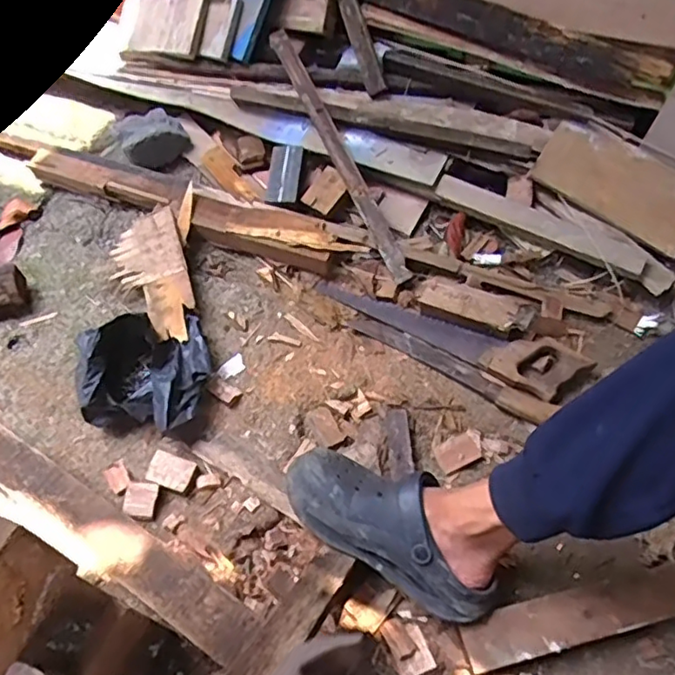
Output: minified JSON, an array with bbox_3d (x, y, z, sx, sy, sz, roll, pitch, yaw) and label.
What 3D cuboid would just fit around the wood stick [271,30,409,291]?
[{"bbox_3d":[0.000,-0.313,0.994,0.030,0.035,0.495,-22,78,-15],"label":"wood stick"}]

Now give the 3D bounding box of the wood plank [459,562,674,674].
[{"bbox_3d":[0.287,0.317,0.694,0.292,0.024,0.052,-13,64,-6],"label":"wood plank"}]

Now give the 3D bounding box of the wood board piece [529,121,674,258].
[{"bbox_3d":[0.470,-0.260,1.003,0.270,0.017,0.153,30,78,1],"label":"wood board piece"}]

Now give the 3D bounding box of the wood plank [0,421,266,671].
[{"bbox_3d":[-0.289,0.233,0.731,0.455,0.047,0.073,30,62,16],"label":"wood plank"}]

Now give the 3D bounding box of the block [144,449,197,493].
[{"bbox_3d":[-0.216,0.173,0.782,0.061,0.018,0.044,18,59,9],"label":"block"}]

